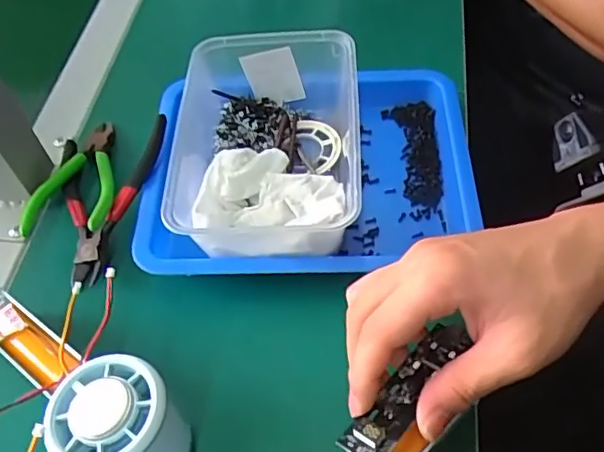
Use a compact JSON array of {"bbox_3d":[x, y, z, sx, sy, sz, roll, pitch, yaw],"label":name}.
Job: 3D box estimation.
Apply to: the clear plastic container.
[{"bbox_3d":[-0.026,-0.050,0.402,0.129,0.062,0.166,-4,55,0],"label":"clear plastic container"}]

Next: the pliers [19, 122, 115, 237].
[{"bbox_3d":[-0.155,-0.037,0.420,0.055,0.010,0.130,-6,37,-1],"label":"pliers"}]

